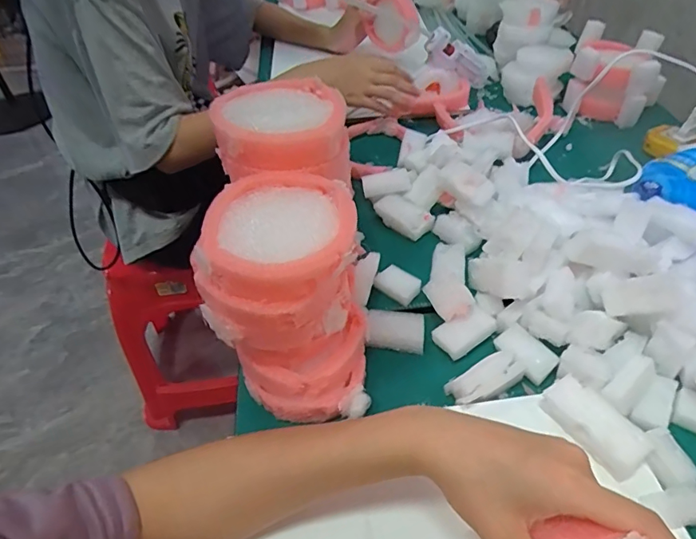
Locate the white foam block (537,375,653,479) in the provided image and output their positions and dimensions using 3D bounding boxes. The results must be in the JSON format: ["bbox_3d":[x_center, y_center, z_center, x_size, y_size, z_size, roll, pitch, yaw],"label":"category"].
[{"bbox_3d":[0.177,0.113,0.352,0.036,0.019,0.072,-28,50,-23],"label":"white foam block"}]

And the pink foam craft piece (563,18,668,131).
[{"bbox_3d":[0.374,-0.274,0.675,0.121,0.084,0.106,16,48,18],"label":"pink foam craft piece"}]

